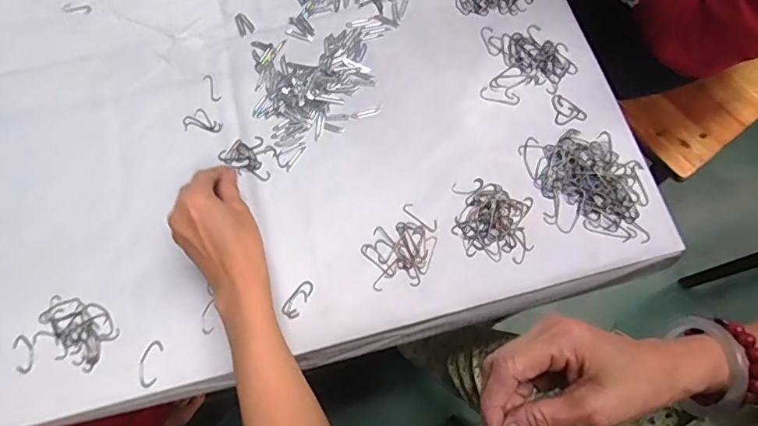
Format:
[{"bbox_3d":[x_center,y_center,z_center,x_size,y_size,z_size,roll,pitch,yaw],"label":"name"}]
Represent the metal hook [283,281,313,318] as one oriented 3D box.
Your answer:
[{"bbox_3d":[-0.079,0.085,0.465,0.018,0.004,0.039,34,74,11],"label":"metal hook"}]

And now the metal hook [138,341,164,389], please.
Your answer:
[{"bbox_3d":[-0.218,0.142,0.445,0.019,0.004,0.041,4,70,2],"label":"metal hook"}]

